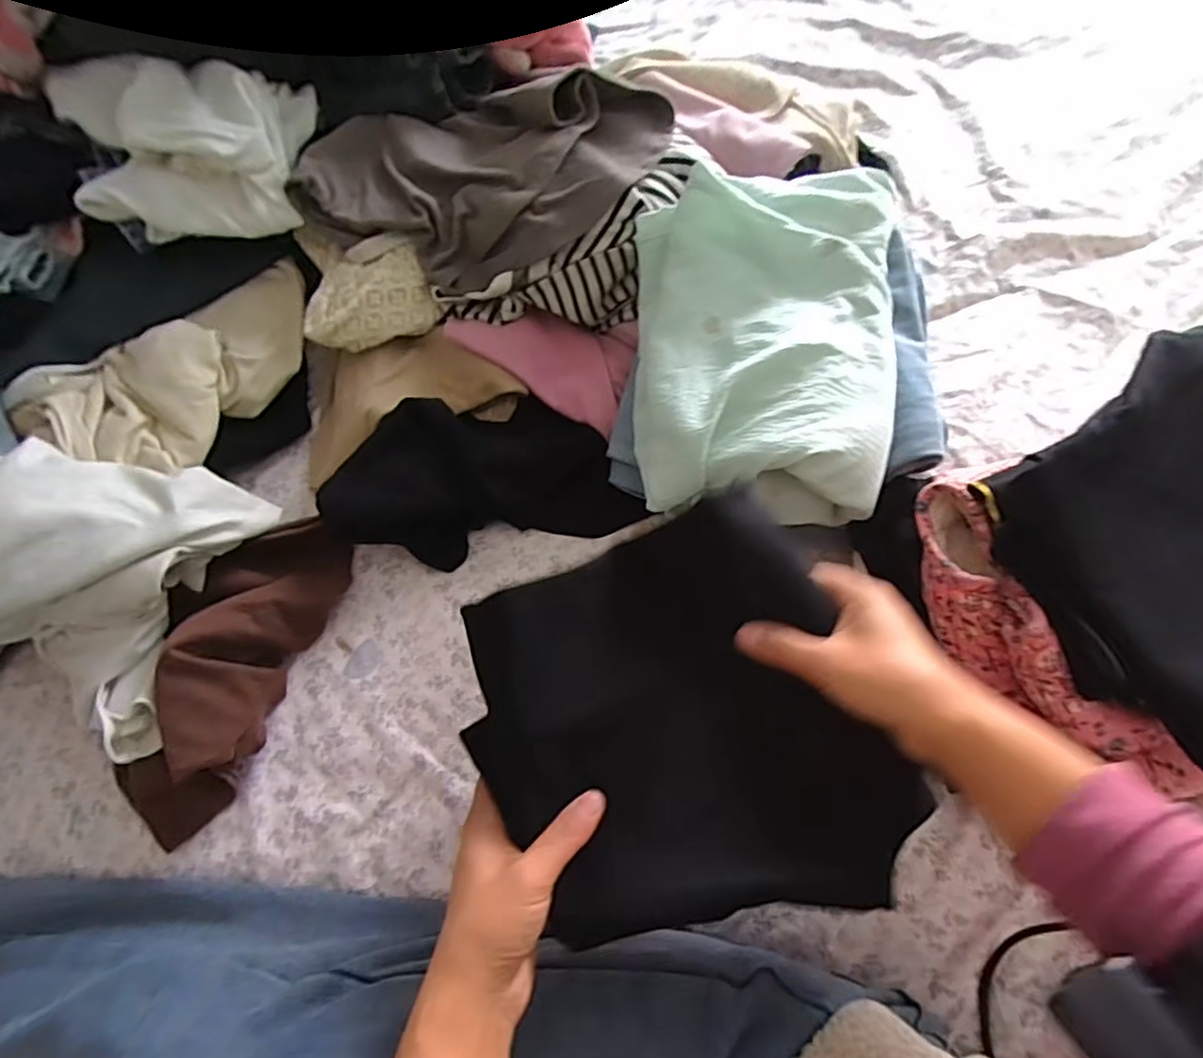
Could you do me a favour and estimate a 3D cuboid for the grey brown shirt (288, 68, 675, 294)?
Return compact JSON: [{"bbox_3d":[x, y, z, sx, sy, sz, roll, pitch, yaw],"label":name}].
[{"bbox_3d":[-0.120,-0.348,0.589,0.328,0.082,0.226,17,68,11],"label":"grey brown shirt"}]

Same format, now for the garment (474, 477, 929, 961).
[{"bbox_3d":[0.047,0.115,0.349,0.214,0.059,0.217,-24,66,-7],"label":"garment"}]

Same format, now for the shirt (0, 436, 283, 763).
[{"bbox_3d":[-0.493,0.026,0.479,0.378,0.139,0.211,10,67,8],"label":"shirt"}]

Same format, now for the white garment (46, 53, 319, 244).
[{"bbox_3d":[-0.392,-0.366,0.595,0.224,0.090,0.189,-17,66,-4],"label":"white garment"}]

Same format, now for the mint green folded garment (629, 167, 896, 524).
[{"bbox_3d":[0.131,-0.149,0.496,0.208,0.114,0.267,0,66,3],"label":"mint green folded garment"}]

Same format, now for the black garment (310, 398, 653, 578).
[{"bbox_3d":[-0.105,-0.051,0.571,0.277,0.081,0.139,-4,64,-15],"label":"black garment"}]

